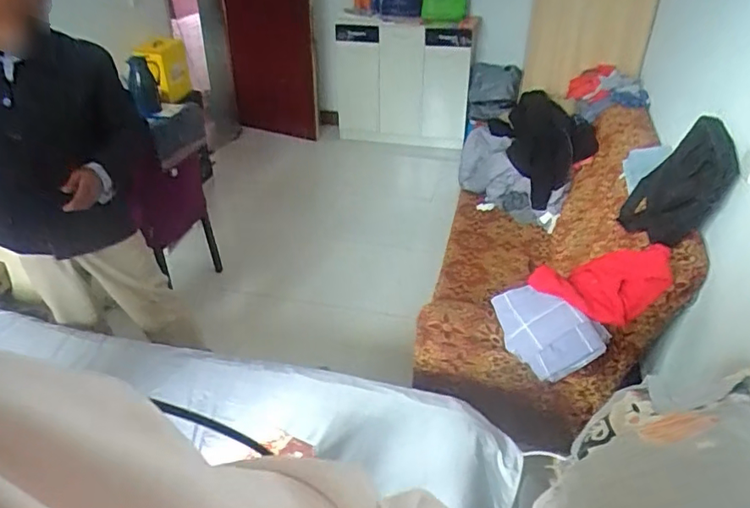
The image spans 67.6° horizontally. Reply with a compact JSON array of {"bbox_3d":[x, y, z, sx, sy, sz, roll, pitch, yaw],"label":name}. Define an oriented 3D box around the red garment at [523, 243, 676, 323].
[{"bbox_3d":[0.623,0.052,1.528,0.293,0.144,0.271,0,33,0],"label":"red garment"}]

